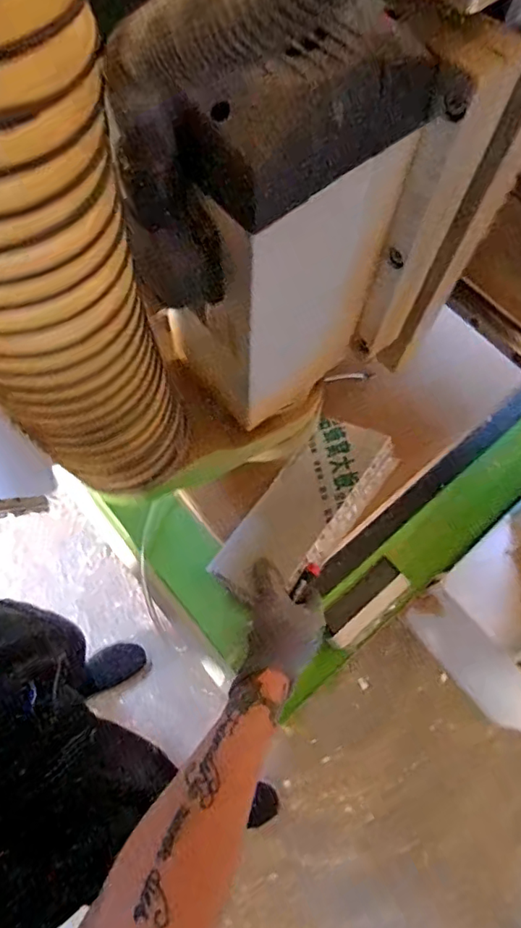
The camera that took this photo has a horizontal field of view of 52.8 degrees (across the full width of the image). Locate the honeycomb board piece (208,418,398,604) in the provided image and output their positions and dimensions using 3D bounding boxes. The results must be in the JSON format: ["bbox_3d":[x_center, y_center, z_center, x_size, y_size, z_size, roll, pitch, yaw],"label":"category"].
[{"bbox_3d":[0.057,0.057,0.673,0.117,0.052,0.264,23,64,37],"label":"honeycomb board piece"}]

